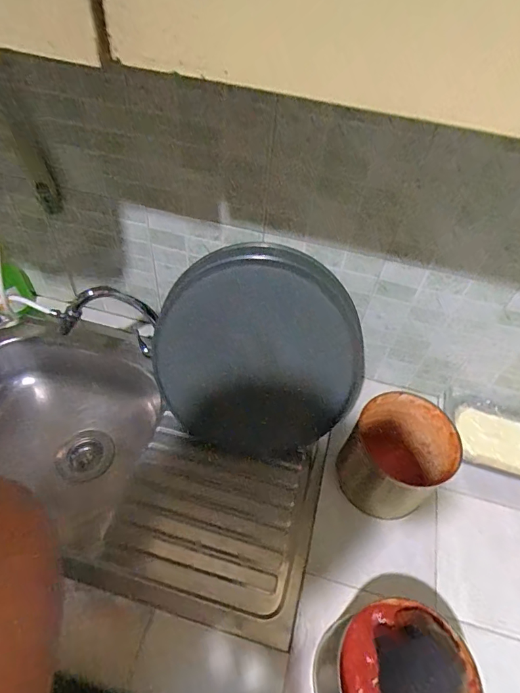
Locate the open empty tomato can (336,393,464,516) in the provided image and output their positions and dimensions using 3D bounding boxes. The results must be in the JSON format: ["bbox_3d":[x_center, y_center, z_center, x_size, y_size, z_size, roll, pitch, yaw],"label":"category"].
[{"bbox_3d":[0.227,0.179,0.724,0.152,0.137,0.156,2,52,-3],"label":"open empty tomato can"}]

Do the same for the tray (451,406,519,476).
[{"bbox_3d":[0.438,0.170,0.787,0.164,0.048,0.115,13,52,5],"label":"tray"}]

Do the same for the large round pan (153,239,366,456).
[{"bbox_3d":[0.000,0.011,0.757,0.349,0.363,0.051,29,18,-2],"label":"large round pan"}]

